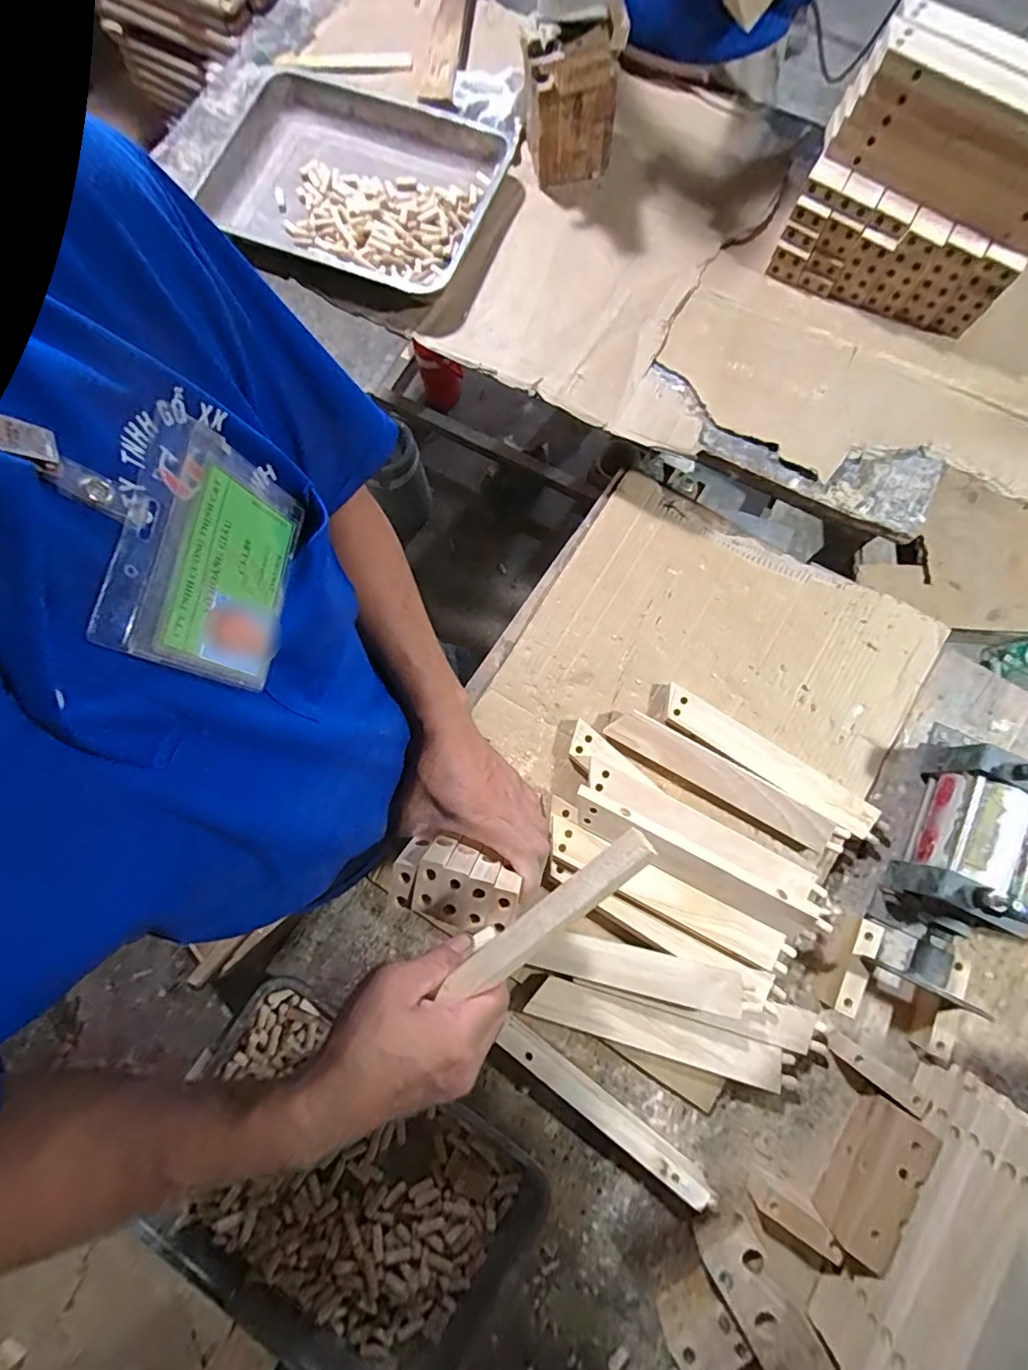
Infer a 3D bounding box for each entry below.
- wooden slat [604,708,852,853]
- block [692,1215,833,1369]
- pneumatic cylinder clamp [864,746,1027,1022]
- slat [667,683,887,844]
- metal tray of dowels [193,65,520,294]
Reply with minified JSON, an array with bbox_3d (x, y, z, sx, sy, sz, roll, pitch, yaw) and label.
[{"bbox_3d":[0.258,0.120,0.667,0.298,0.034,0.049,31,81,7],"label":"wooden slat"},{"bbox_3d":[0.246,0.614,0.527,0.060,0.039,0.164,-32,80,-5],"label":"block"},{"bbox_3d":[0.504,0.214,0.601,0.102,0.121,0.283,28,81,7],"label":"pneumatic cylinder clamp"},{"bbox_3d":[0.320,0.098,0.674,0.292,0.027,0.050,32,81,7],"label":"slat"},{"bbox_3d":[-0.226,-0.711,0.763,0.384,0.058,0.285,24,80,6],"label":"metal tray of dowels"}]

